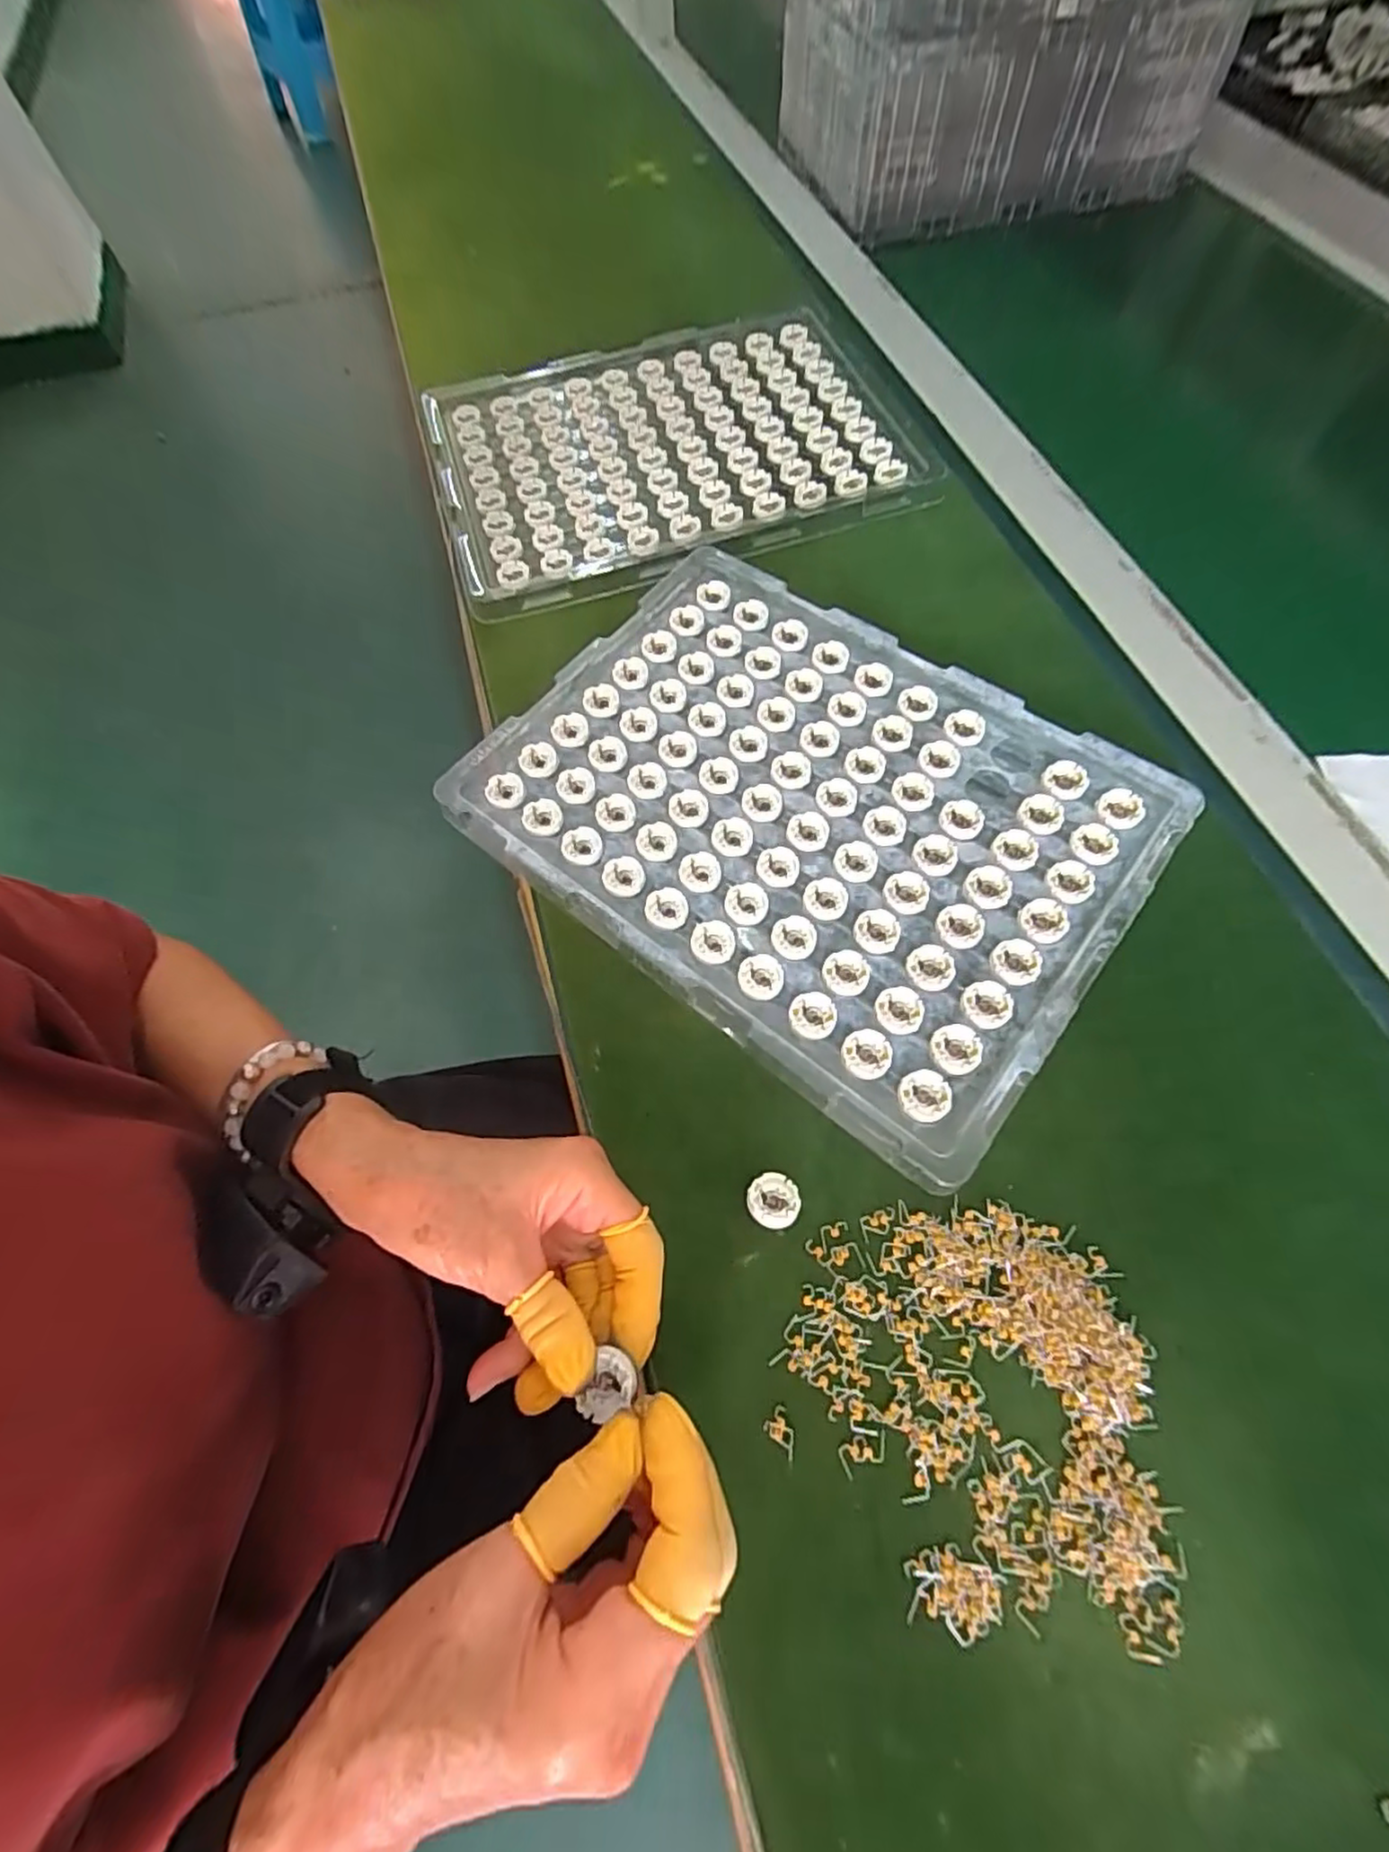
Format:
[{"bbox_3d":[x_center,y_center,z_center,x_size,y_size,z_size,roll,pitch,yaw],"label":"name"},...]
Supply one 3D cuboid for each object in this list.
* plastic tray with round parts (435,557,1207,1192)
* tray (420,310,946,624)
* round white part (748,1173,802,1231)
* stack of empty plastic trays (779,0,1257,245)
[{"bbox_3d":[0.057,-0.069,0.376,0.339,0.017,0.250,36,73,16],"label":"plastic tray with round parts"},{"bbox_3d":[-0.022,-0.367,0.513,0.340,0.017,0.255,-15,67,-4],"label":"tray"},{"bbox_3d":[0.035,0.122,0.300,0.023,0.012,0.022,-1,66,2],"label":"round white part"},{"bbox_3d":[0.283,-0.851,0.650,0.351,0.114,0.275,-14,67,-4],"label":"stack of empty plastic trays"}]

